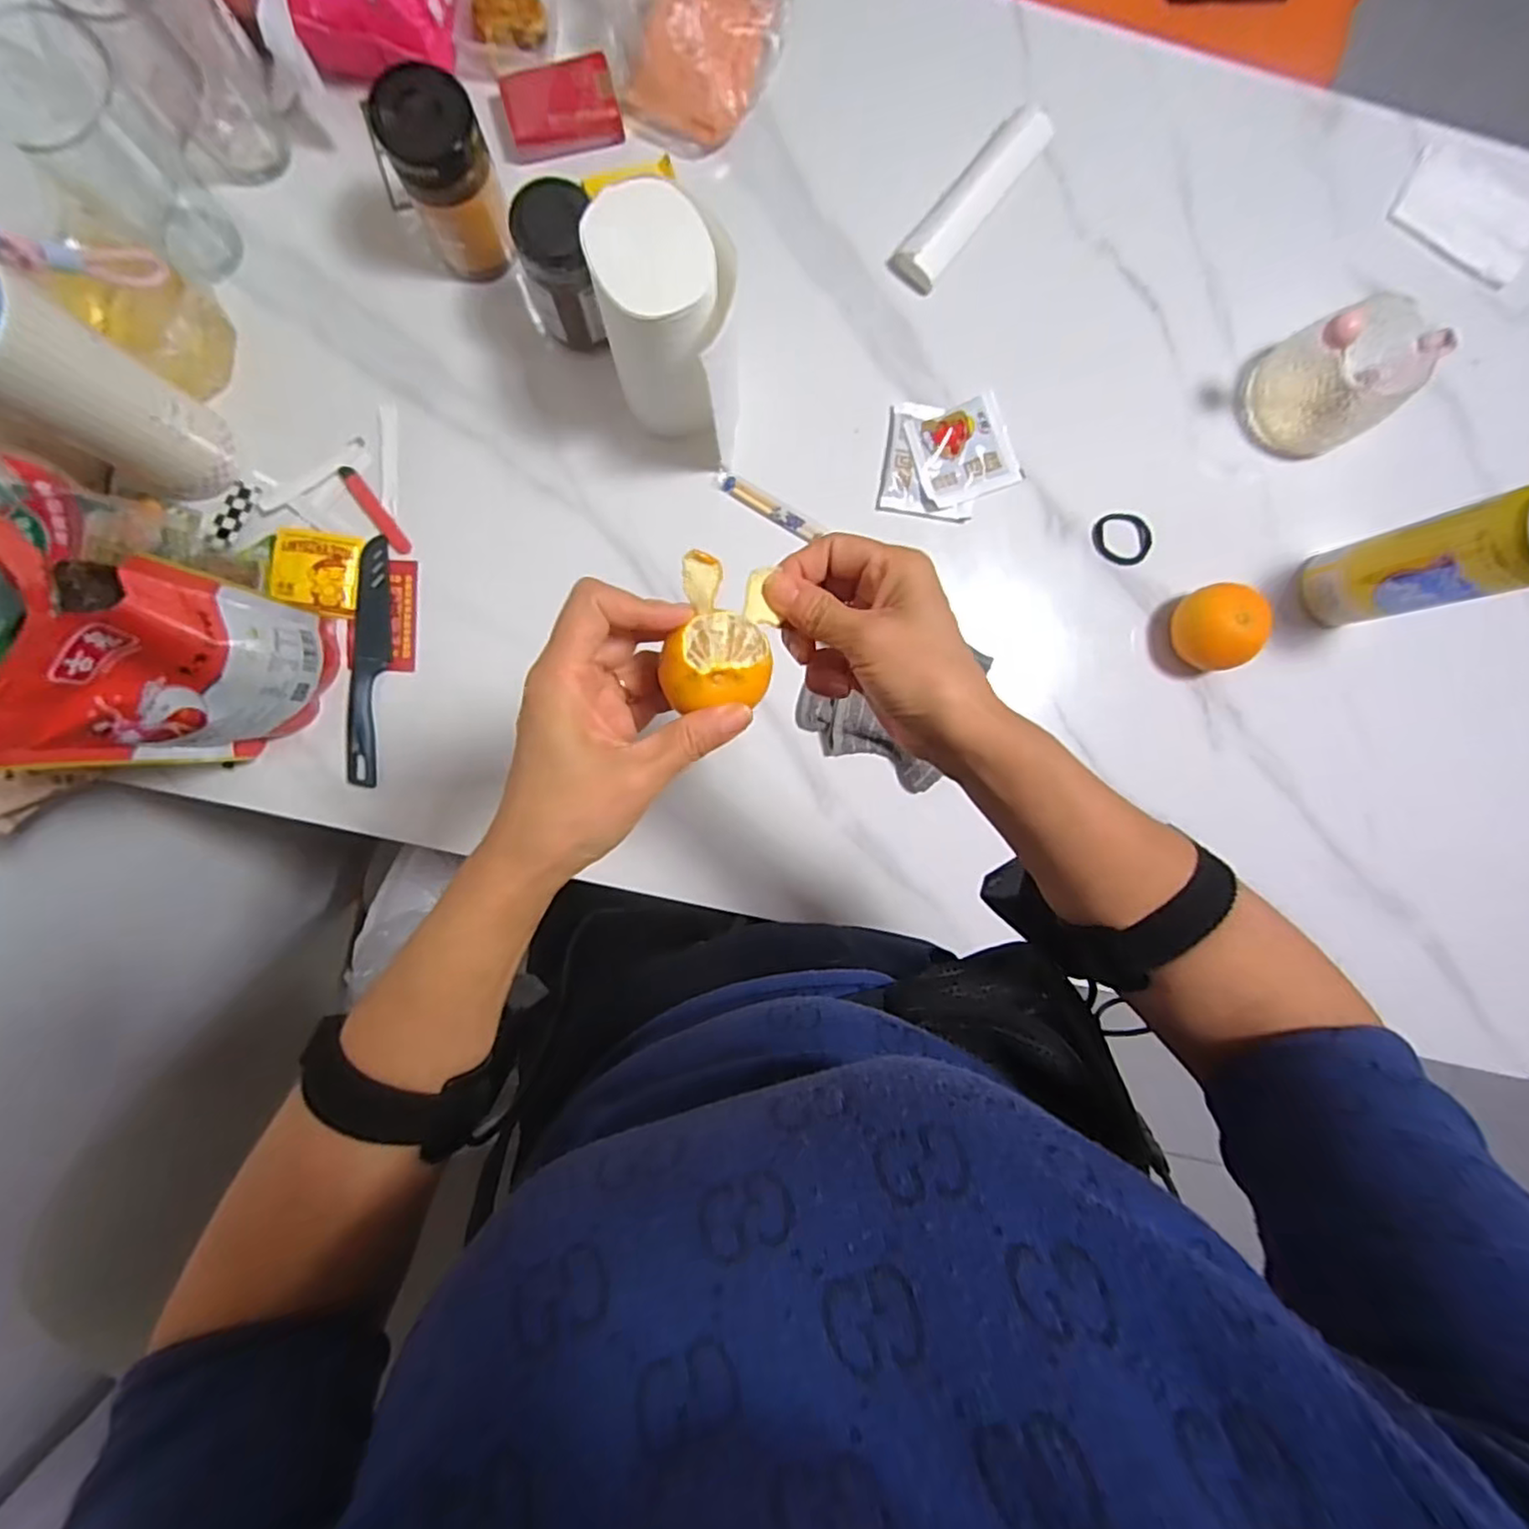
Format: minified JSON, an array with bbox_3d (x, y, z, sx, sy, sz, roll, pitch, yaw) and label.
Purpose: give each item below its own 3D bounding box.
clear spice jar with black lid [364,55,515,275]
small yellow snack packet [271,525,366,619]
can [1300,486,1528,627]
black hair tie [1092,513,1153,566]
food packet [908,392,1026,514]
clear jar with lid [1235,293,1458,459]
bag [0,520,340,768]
[{"bbox_3d":[-0.224,-0.413,0.478,0.069,0.113,0.058,-16,92,-3],"label":"clear spice jar with black lid"},{"bbox_3d":[-0.353,-0.153,0.526,0.060,0.010,0.061,8,90,-3],"label":"small yellow snack packet"},{"bbox_3d":[0.491,-0.147,0.497,0.056,0.169,0.062,-12,91,-3],"label":"can"},{"bbox_3d":[0.305,-0.191,0.565,0.052,0.009,0.040,10,90,-3],"label":"black hair tie"},{"bbox_3d":[0.164,-0.259,0.551,0.087,0.012,0.075,-22,92,-3],"label":"food packet"},{"bbox_3d":[0.465,-0.314,0.526,0.101,0.102,0.095,0,91,-3],"label":"clear jar with lid"},{"bbox_3d":[-0.371,-0.058,0.427,0.074,0.209,0.122,4,90,-3],"label":"bag"}]

